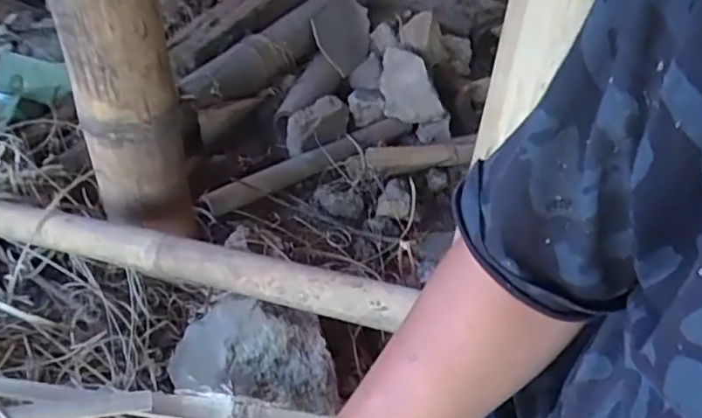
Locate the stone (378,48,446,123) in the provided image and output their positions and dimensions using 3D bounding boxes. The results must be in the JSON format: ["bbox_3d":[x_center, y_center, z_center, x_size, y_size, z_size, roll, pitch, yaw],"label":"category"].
[{"bbox_3d":[0.105,-0.220,1.092,0.098,0.083,0.126,-1,38,-9],"label":"stone"}]

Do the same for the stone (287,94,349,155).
[{"bbox_3d":[-0.053,-0.139,1.006,0.120,0.083,0.030,-27,48,-35],"label":"stone"}]

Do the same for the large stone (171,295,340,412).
[{"bbox_3d":[-0.105,0.161,0.640,0.163,0.089,0.128,-5,39,-14],"label":"large stone"}]

